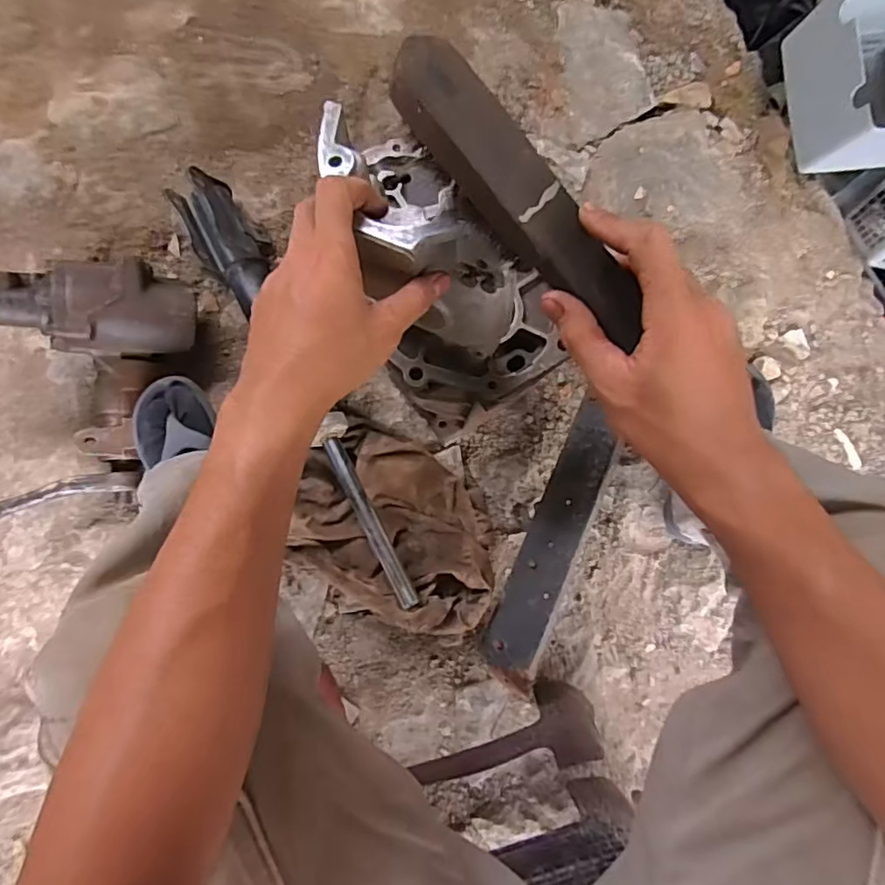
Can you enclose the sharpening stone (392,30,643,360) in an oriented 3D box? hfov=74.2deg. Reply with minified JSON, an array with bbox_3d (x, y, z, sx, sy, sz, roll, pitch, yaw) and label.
[{"bbox_3d":[0.040,-0.120,0.293,0.167,0.025,0.035,45,80,-15],"label":"sharpening stone"}]

